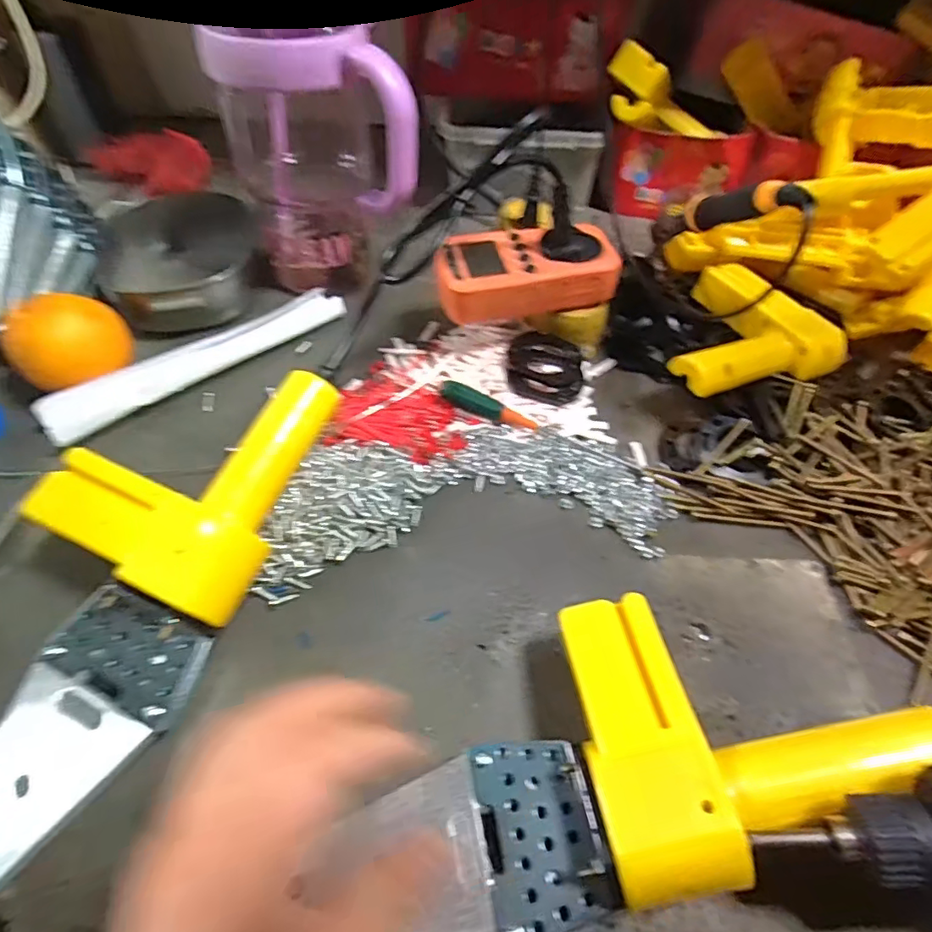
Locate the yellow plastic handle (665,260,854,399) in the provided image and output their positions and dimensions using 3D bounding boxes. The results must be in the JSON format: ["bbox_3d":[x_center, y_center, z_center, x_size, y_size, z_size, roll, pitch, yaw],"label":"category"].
[{"bbox_3d":[0.198,-0.108,0.419,0.141,0.032,0.114,-18,55,-14],"label":"yellow plastic handle"}]

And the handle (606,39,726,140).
[{"bbox_3d":[0.187,-0.340,0.526,0.139,0.051,0.038,7,46,-35],"label":"handle"}]

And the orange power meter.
[{"bbox_3d":[0.043,-0.144,0.409,0.131,0.033,0.065,-10,54,-9],"label":"orange power meter"}]

